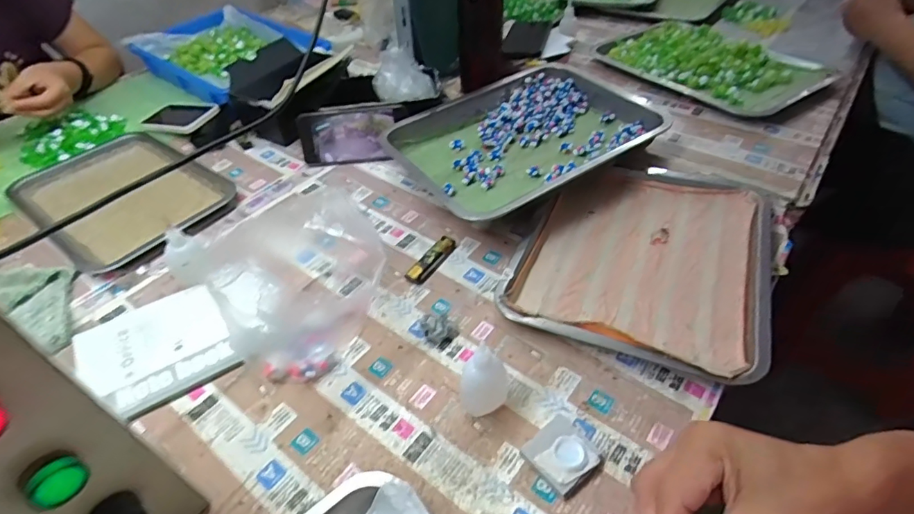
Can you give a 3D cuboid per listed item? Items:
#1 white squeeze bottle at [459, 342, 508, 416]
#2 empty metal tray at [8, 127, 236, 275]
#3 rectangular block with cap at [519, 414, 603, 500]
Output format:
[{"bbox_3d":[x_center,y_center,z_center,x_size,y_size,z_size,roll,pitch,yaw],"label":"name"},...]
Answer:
[{"bbox_3d":[0.025,0.108,0.424,0.038,0.077,0.035,7,46,10],"label":"white squeeze bottle"},{"bbox_3d":[-0.481,-0.099,0.687,0.285,0.029,0.202,27,53,27],"label":"empty metal tray"},{"bbox_3d":[0.089,0.163,0.405,0.051,0.017,0.051,-33,52,-26],"label":"rectangular block with cap"}]

